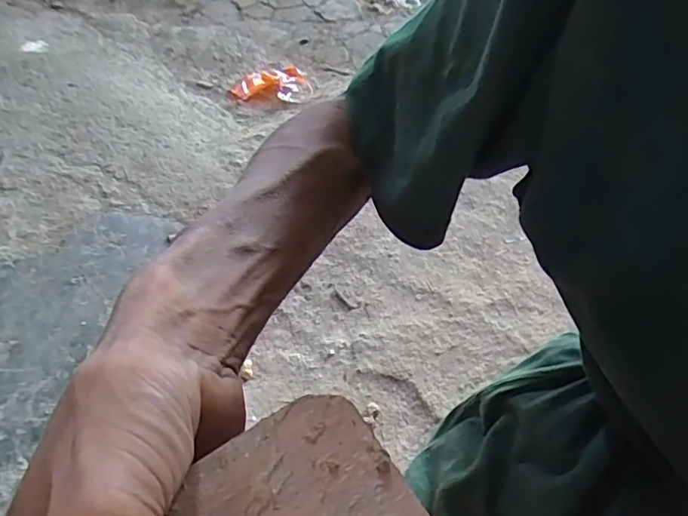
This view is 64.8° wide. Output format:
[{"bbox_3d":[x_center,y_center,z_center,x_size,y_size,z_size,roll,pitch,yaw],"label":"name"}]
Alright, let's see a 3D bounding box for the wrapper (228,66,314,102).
[{"bbox_3d":[-0.166,-0.381,1.197,0.176,0.039,0.105,-18,55,-19],"label":"wrapper"}]

